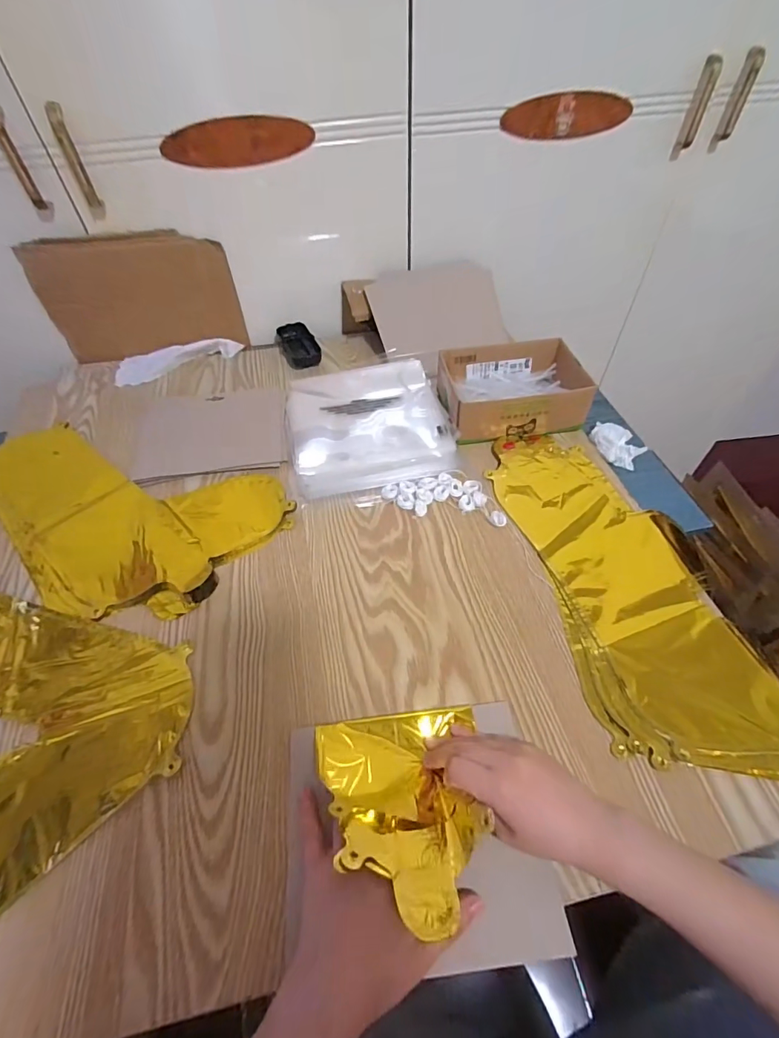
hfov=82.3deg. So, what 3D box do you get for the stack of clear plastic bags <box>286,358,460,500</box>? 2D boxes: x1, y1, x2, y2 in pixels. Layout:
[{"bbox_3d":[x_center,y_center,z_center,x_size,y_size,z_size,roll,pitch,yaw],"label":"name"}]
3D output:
[{"bbox_3d":[-0.033,-0.141,0.636,0.216,0.018,0.249,-12,52,-7],"label":"stack of clear plastic bags"}]

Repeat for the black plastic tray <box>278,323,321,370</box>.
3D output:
[{"bbox_3d":[-0.150,-0.292,0.744,0.058,0.020,0.109,-15,53,-10],"label":"black plastic tray"}]

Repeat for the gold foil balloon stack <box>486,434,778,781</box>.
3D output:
[{"bbox_3d":[0.248,0.053,0.473,0.194,0.013,0.406,-6,52,-3],"label":"gold foil balloon stack"}]

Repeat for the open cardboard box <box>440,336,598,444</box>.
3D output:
[{"bbox_3d":[0.175,-0.185,0.630,0.200,0.056,0.148,-9,52,-5],"label":"open cardboard box"}]

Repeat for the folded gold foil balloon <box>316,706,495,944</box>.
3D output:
[{"bbox_3d":[0.011,0.213,0.334,0.126,0.015,0.142,-3,32,-6],"label":"folded gold foil balloon"}]

